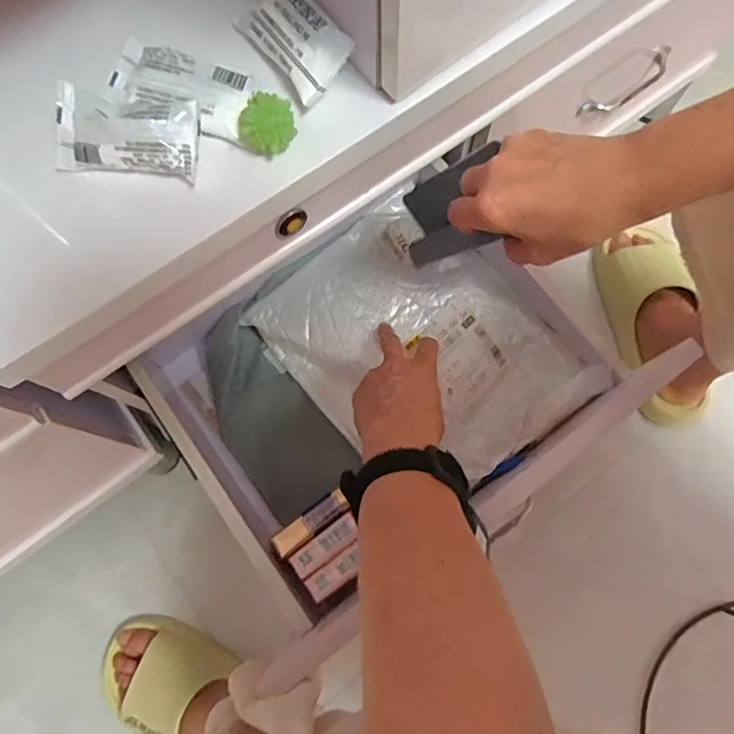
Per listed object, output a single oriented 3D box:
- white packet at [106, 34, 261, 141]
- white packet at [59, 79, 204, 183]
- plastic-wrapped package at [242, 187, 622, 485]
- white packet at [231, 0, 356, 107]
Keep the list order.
[{"bbox_3d":[-0.119,-0.179,0.345,0.092,0.017,0.044,19,76,7],"label":"white packet"},{"bbox_3d":[-0.148,-0.144,0.331,0.088,0.026,0.042,8,75,4],"label":"white packet"},{"bbox_3d":[0.050,-0.020,0.524,0.212,0.041,0.270,-40,77,-9],"label":"plastic-wrapped package"},{"bbox_3d":[-0.048,-0.217,0.352,0.047,0.016,0.089,-40,78,12],"label":"white packet"}]

